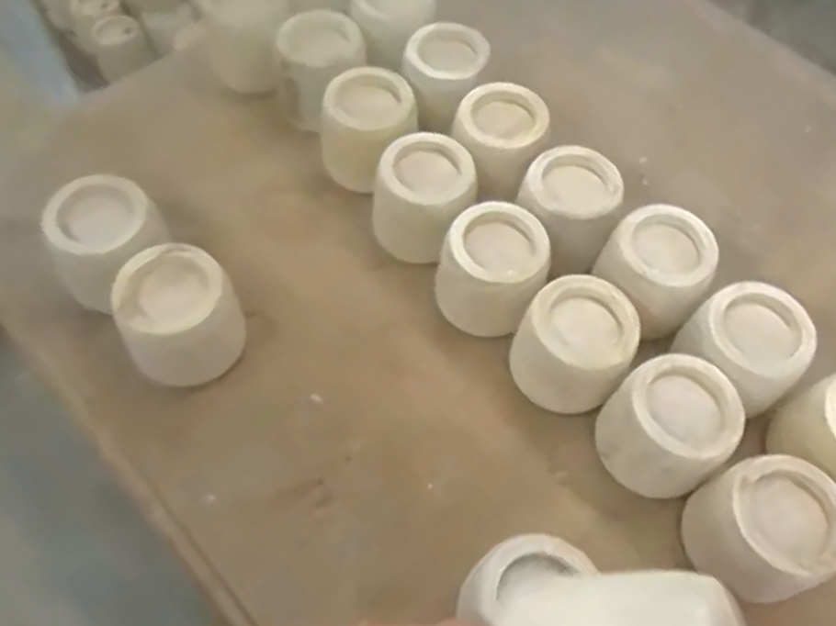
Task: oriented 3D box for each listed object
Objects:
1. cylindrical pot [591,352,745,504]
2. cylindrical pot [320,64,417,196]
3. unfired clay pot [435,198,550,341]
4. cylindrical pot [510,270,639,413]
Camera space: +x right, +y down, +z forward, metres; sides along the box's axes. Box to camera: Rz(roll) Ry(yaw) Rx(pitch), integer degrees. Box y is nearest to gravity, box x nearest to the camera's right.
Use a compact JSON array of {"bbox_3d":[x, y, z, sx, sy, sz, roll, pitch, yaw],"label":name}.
[{"bbox_3d":[0.284,0.133,0.829,0.128,0.118,0.135,1,61,-2],"label":"cylindrical pot"},{"bbox_3d":[-0.068,-0.260,1.013,0.122,0.112,0.132,1,61,-2],"label":"cylindrical pot"},{"bbox_3d":[0.095,-0.049,0.920,0.136,0.124,0.134,21,62,9],"label":"unfired clay pot"},{"bbox_3d":[0.187,0.043,0.870,0.127,0.124,0.127,1,61,-2],"label":"cylindrical pot"}]

